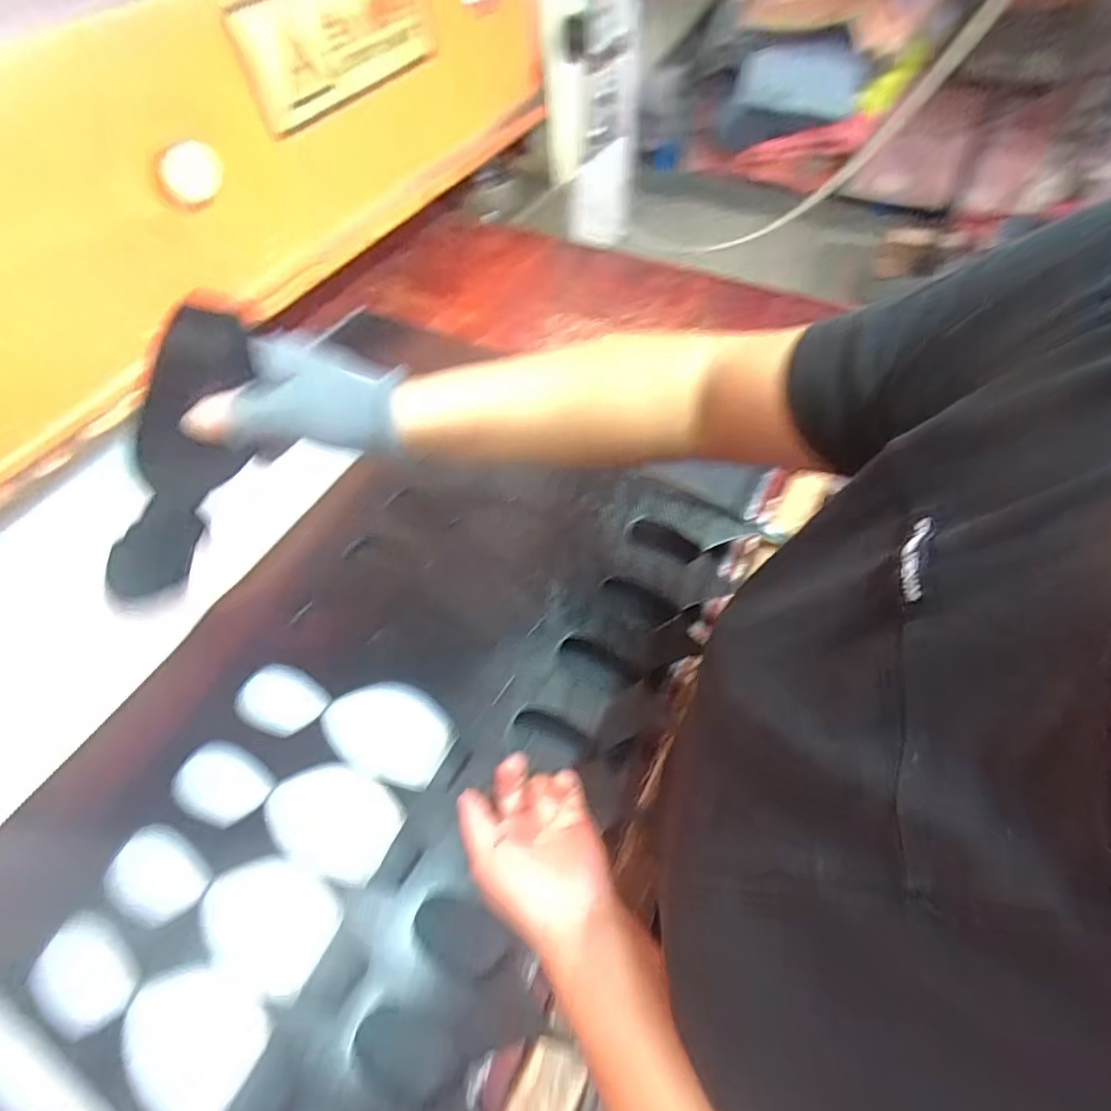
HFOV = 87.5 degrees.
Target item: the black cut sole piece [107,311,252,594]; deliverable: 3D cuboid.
[{"bbox_3d":[-0.214,-0.047,0.335,0.048,0.192,0.012,16,33,-33],"label":"black cut sole piece"}]

